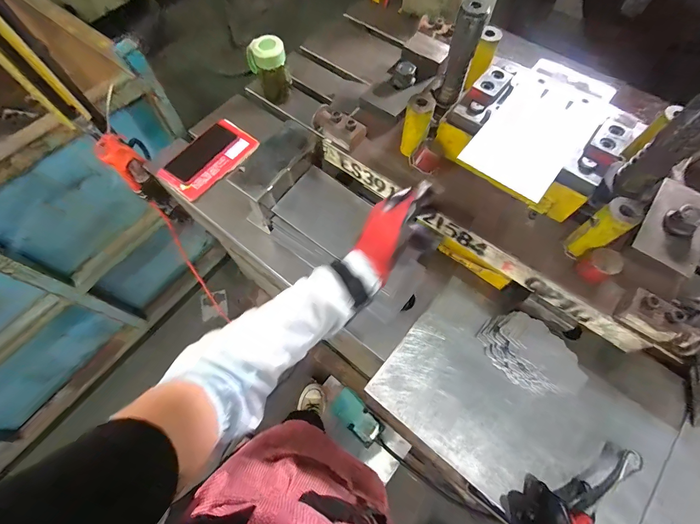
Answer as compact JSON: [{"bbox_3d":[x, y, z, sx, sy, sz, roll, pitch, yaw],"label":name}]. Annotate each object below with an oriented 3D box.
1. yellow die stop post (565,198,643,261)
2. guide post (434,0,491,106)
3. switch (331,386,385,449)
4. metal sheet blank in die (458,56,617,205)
[{"bbox_3d":[0.331,-0.040,0.445,0.030,0.103,0.037,-32,69,-14],"label":"yellow die stop post"},{"bbox_3d":[0.162,-0.303,0.498,0.039,0.138,0.031,18,67,9],"label":"guide post"},{"bbox_3d":[0.026,0.555,1.199,0.203,0.067,0.101,40,72,17],"label":"switch"},{"bbox_3d":[0.277,-0.202,0.485,0.131,0.009,0.250,33,72,14],"label":"metal sheet blank in die"}]

